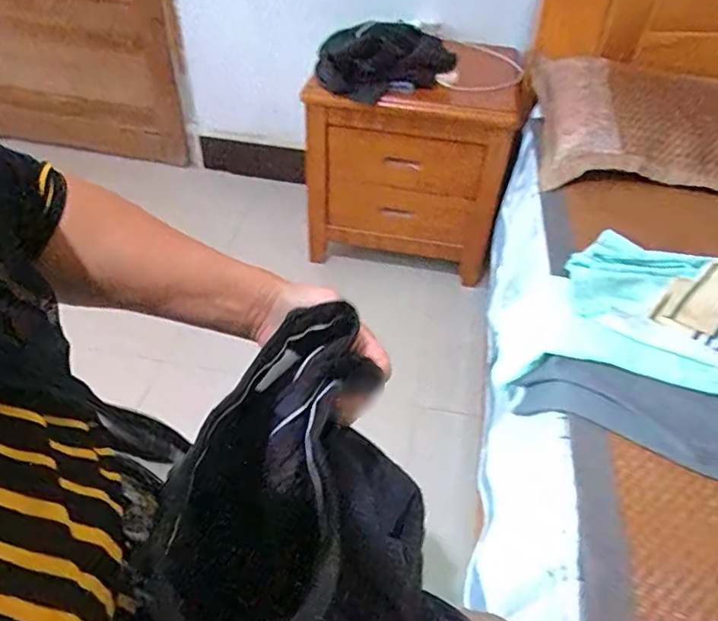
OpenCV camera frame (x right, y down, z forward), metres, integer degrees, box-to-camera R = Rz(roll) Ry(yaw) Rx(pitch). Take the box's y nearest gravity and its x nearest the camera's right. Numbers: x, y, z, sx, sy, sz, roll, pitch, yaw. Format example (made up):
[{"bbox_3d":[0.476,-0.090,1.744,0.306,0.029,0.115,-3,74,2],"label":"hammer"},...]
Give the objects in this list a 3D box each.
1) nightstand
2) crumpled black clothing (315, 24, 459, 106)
[{"bbox_3d":[0.145,-0.424,1.555,0.526,0.517,0.376,18,47,14],"label":"nightstand"},{"bbox_3d":[0.061,-0.606,1.362,0.324,0.111,0.244,2,45,-2],"label":"crumpled black clothing"}]

